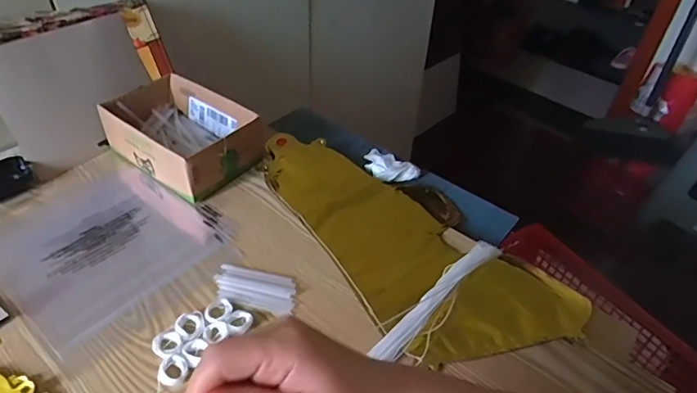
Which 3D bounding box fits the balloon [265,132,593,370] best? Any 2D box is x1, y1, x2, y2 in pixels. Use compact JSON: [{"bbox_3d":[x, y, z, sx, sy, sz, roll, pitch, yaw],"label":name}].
[{"bbox_3d":[0.060,0.026,0.571,0.195,0.023,0.408,-22,47,-26],"label":"balloon"}]

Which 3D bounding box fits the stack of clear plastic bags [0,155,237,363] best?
[{"bbox_3d":[-0.284,0.046,0.552,0.249,0.013,0.212,30,48,27],"label":"stack of clear plastic bags"}]

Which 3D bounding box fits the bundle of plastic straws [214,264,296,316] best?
[{"bbox_3d":[-0.096,0.095,0.494,0.088,0.009,0.046,12,42,10],"label":"bundle of plastic straws"}]

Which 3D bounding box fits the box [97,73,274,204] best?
[{"bbox_3d":[-0.224,-0.084,0.643,0.191,0.069,0.139,25,46,23],"label":"box"}]

